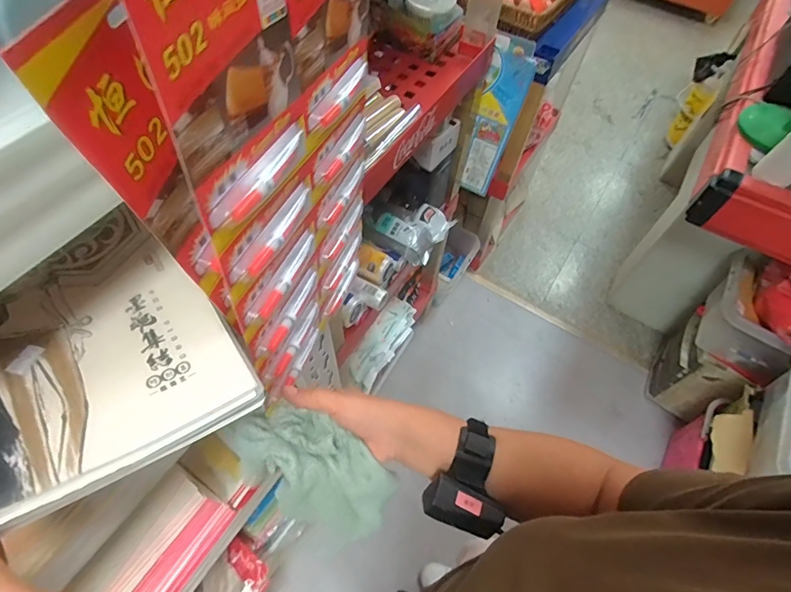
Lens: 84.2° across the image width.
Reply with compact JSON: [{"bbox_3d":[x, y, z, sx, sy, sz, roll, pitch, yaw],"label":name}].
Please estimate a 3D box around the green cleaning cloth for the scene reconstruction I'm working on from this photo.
[{"bbox_3d":[-0.084,0.170,0.438,0.160,0.071,0.079,28,62,14],"label":"green cleaning cloth"}]

